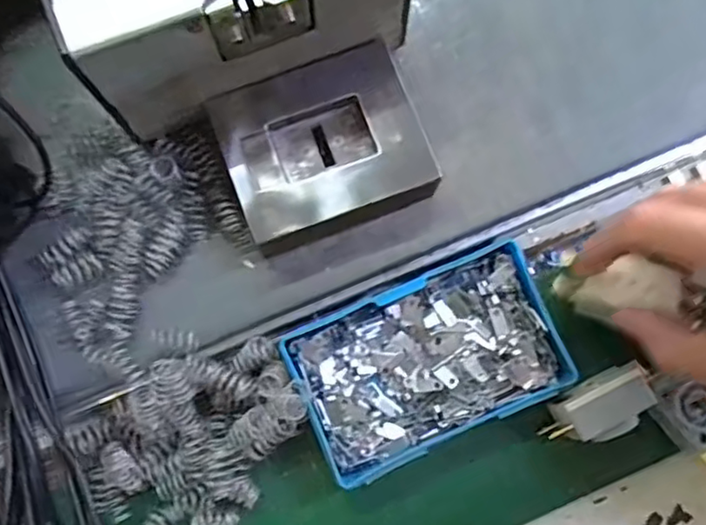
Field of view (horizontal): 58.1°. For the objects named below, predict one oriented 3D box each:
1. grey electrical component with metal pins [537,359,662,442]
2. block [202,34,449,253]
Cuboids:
[{"bbox_3d":[0.108,0.064,0.278,0.049,0.015,0.025,-30,82,-5],"label":"grey electrical component with metal pins"},{"bbox_3d":[-0.012,-0.047,0.273,0.080,0.026,0.071,-21,81,-4],"label":"block"}]

